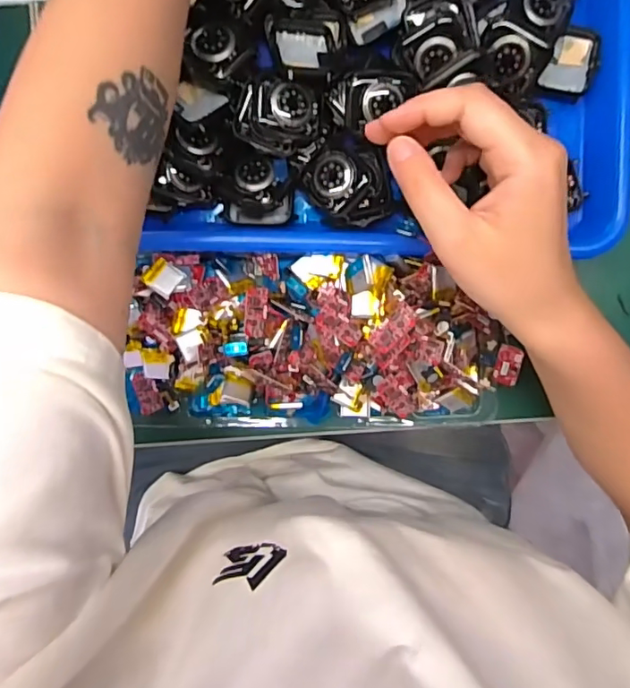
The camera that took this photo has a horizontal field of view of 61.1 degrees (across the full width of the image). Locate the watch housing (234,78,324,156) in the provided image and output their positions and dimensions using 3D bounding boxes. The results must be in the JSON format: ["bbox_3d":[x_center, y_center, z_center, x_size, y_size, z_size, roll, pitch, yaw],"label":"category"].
[{"bbox_3d":[-0.020,-0.131,0.304,0.050,0.011,0.035,-3,91,-1],"label":"watch housing"}]

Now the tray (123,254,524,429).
[{"bbox_3d":[0.002,0.000,0.332,0.247,0.047,0.109,2,91,-1],"label":"tray"}]

